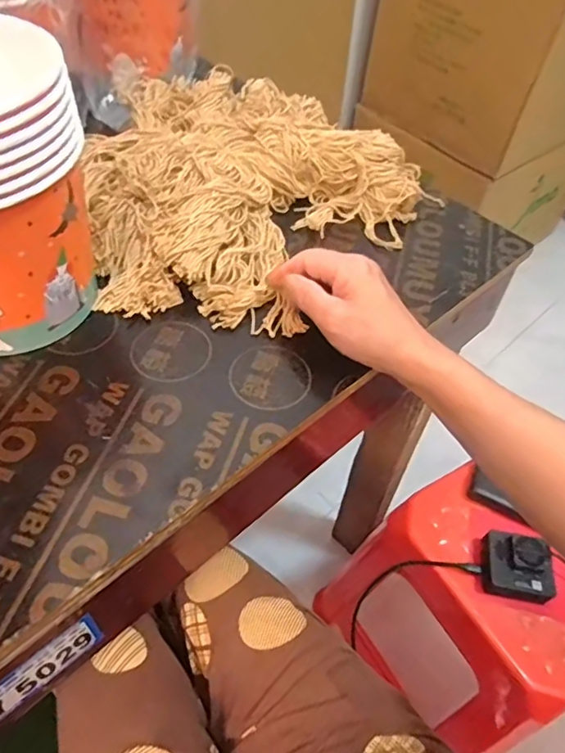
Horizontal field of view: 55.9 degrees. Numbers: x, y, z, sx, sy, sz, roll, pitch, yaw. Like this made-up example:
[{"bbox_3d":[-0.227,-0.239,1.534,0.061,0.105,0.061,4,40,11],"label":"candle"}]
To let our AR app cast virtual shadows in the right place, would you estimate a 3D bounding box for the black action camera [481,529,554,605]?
[{"bbox_3d":[0.284,0.235,0.650,0.078,0.028,0.071,7,62,17],"label":"black action camera"}]

